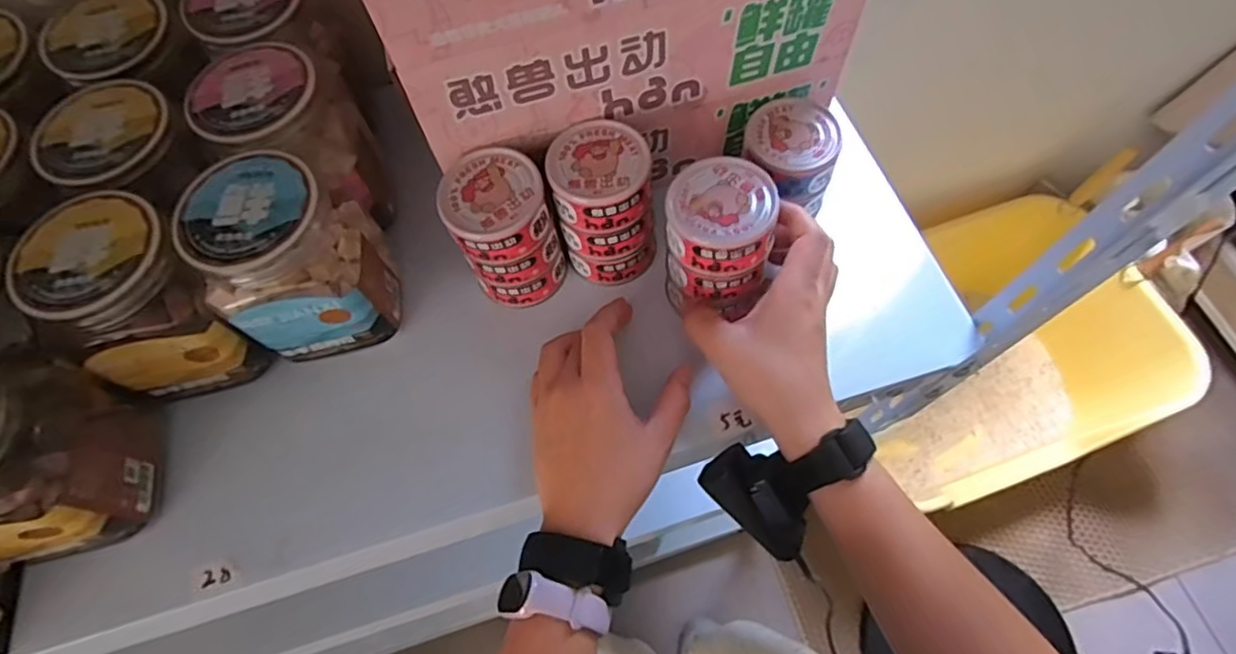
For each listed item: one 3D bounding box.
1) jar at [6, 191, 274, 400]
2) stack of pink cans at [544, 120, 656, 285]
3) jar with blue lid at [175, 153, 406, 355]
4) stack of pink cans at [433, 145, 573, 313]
[{"bbox_3d":[-0.292,-0.015,0.388,0.083,0.105,0.088,-27,67,-9],"label":"jar"},{"bbox_3d":[-0.010,-0.081,0.418,0.061,0.086,0.066,-11,65,-2],"label":"stack of pink cans"},{"bbox_3d":[-0.201,-0.042,0.394,0.085,0.105,0.081,-11,65,-2],"label":"jar with blue lid"},{"bbox_3d":[-0.076,-0.064,0.416,0.063,0.090,0.067,-27,67,-9],"label":"stack of pink cans"}]

